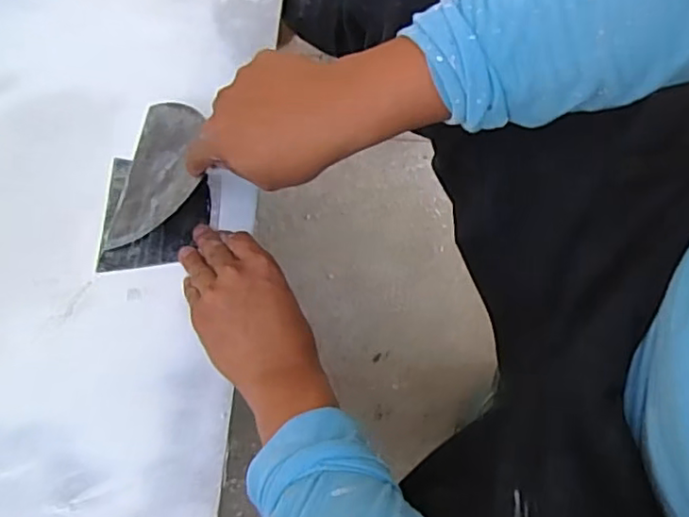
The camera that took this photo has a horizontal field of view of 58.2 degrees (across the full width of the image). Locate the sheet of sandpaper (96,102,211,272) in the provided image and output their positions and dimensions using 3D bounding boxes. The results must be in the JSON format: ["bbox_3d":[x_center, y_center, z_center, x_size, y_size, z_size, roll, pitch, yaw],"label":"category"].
[{"bbox_3d":[-0.165,-0.074,0.531,0.092,0.057,0.152,-2,69,-3],"label":"sheet of sandpaper"}]

